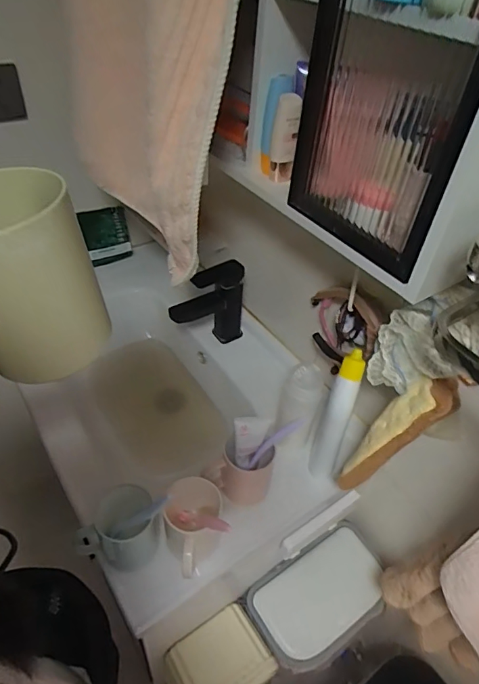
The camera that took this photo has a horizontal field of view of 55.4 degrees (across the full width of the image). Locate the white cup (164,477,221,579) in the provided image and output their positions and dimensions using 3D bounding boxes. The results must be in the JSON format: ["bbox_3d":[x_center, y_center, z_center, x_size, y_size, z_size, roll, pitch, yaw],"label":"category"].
[{"bbox_3d":[-0.063,0.256,0.622,0.075,0.090,0.106,-2,45,-8],"label":"white cup"}]

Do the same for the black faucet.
[{"bbox_3d":[-0.063,-0.062,0.900,0.155,0.174,0.049,-21,50,-24],"label":"black faucet"}]

